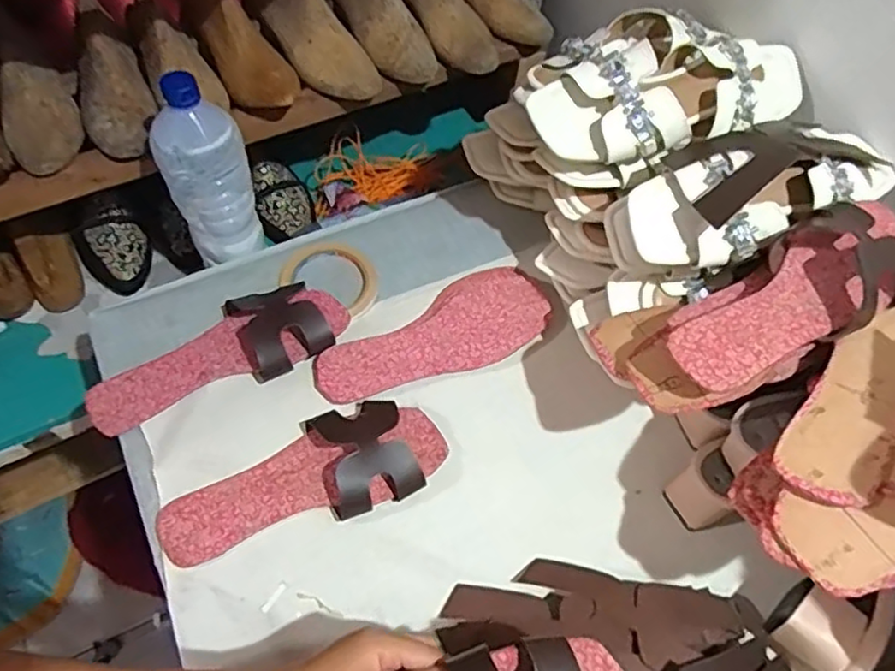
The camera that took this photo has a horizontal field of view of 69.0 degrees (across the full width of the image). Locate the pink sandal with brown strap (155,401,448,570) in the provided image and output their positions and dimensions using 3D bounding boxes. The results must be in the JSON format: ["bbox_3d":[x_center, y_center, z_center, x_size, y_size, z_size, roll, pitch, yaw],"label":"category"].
[{"bbox_3d":[-0.120,0.119,0.548,0.235,0.035,0.090,-19,62,-15],"label":"pink sandal with brown strap"}]

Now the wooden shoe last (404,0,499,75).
[{"bbox_3d":[-0.003,-0.391,0.783,0.066,0.050,0.183,-32,84,-21],"label":"wooden shoe last"}]

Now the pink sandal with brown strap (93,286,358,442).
[{"bbox_3d":[-0.212,0.010,0.609,0.235,0.037,0.088,-20,62,-16],"label":"pink sandal with brown strap"}]

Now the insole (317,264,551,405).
[{"bbox_3d":[-0.008,0.006,0.638,0.238,0.018,0.096,-30,65,-21],"label":"insole"}]

